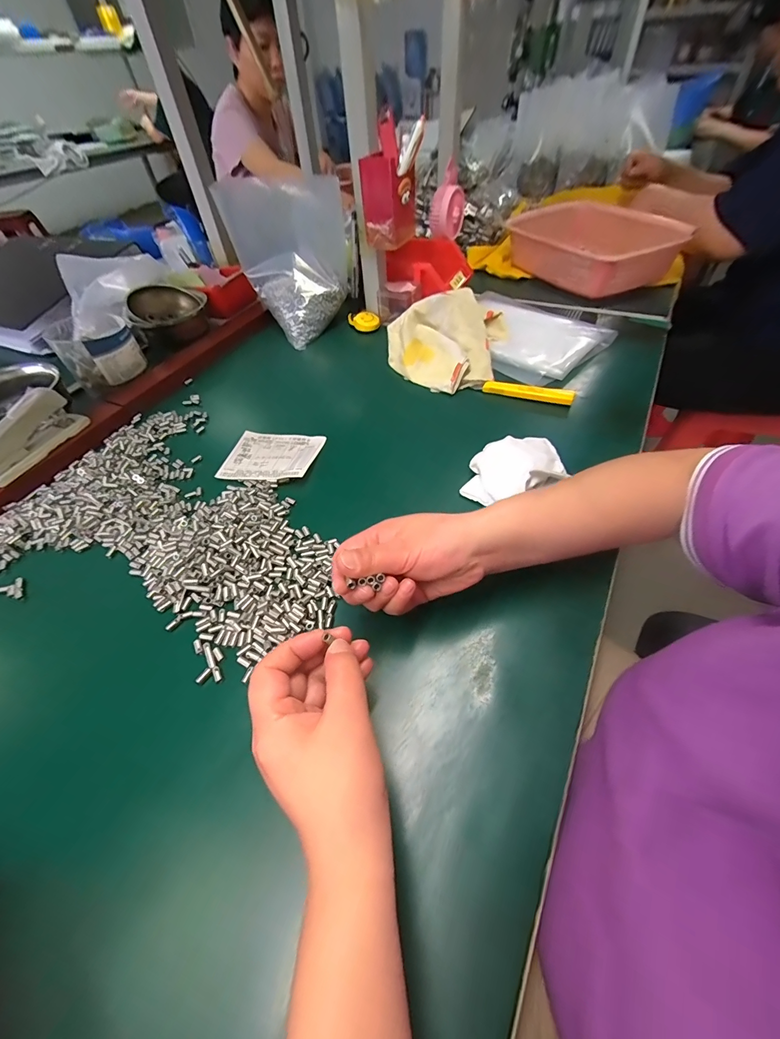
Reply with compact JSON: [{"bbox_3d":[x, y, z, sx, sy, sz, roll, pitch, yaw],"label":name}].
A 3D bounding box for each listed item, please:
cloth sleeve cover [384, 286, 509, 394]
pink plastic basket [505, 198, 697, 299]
[{"bbox_3d":[0.079,-0.257,0.562,0.170,0.068,0.158,4,51,8],"label":"cloth sleeve cover"},{"bbox_3d":[0.386,-0.515,0.745,0.236,0.080,0.307,-20,52,-12],"label":"pink plastic basket"}]

